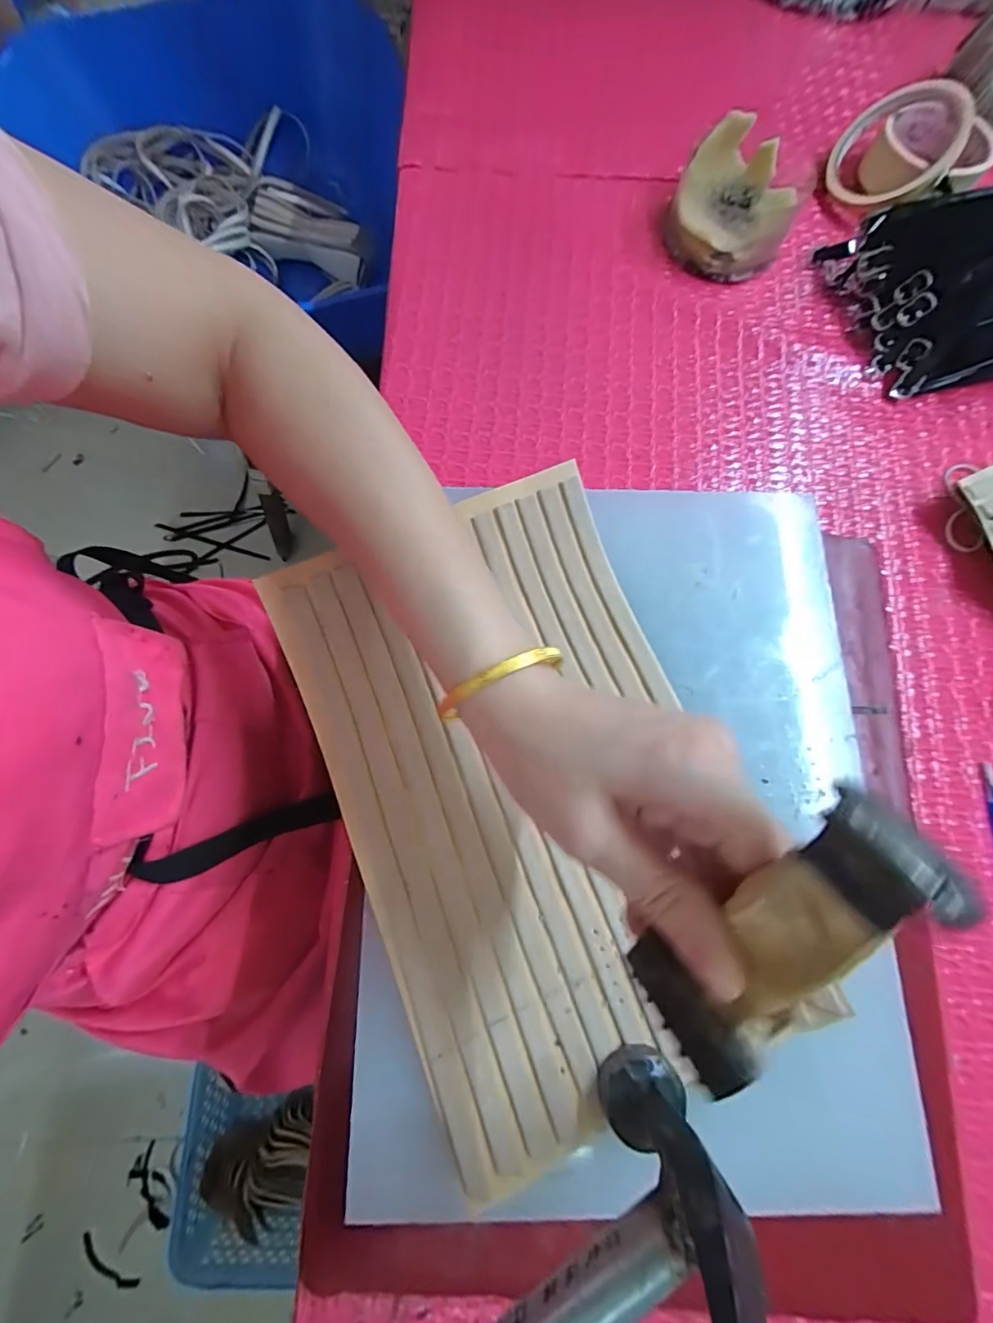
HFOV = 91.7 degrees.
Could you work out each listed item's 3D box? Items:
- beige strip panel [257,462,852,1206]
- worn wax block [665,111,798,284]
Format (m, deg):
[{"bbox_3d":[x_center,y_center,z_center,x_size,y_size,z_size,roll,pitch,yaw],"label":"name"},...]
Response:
[{"bbox_3d":[0.015,0.060,0.240,0.181,0.028,0.293,-22,77,-7],"label":"beige strip panel"},{"bbox_3d":[0.184,-0.354,0.373,0.092,0.051,0.090,18,76,3],"label":"worn wax block"}]

